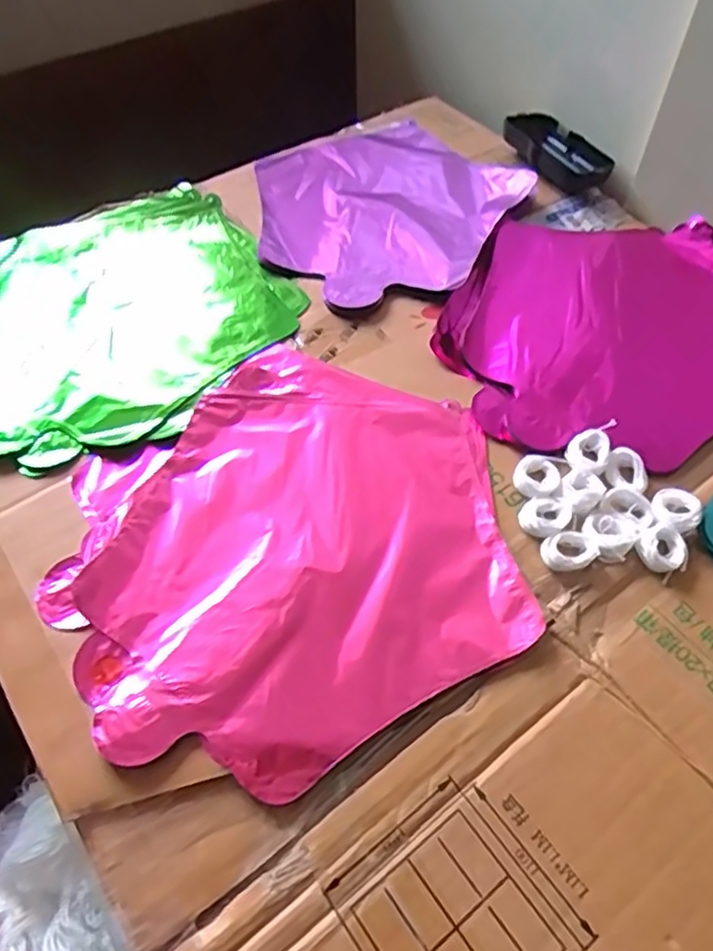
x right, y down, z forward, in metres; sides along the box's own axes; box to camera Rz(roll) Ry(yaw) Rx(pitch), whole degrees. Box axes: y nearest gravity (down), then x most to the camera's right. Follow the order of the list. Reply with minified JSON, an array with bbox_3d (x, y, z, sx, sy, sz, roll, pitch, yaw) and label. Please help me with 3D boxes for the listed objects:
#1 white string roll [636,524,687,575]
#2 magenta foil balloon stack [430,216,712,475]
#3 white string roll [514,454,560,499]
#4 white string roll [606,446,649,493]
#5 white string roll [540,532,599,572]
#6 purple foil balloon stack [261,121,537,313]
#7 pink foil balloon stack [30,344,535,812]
[{"bbox_3d":[0.167,0.040,0.357,0.025,0.005,0.024,0,56,0],"label":"white string roll"},{"bbox_3d":[0.181,-0.111,0.474,0.262,0.023,0.224,-31,61,-19],"label":"magenta foil balloon stack"},{"bbox_3d":[0.107,0.001,0.388,0.028,0.007,0.026,0,56,0],"label":"white string roll"},{"bbox_3d":[0.161,-0.003,0.389,0.024,0.010,0.024,10,57,7],"label":"white string roll"},{"bbox_3d":[0.119,0.042,0.367,0.030,0.009,0.022,-22,59,-14],"label":"white string roll"},{"bbox_3d":[0.020,-0.227,0.562,0.229,0.031,0.241,-34,59,-24],"label":"purple foil balloon stack"},{"bbox_3d":[-0.040,0.033,0.378,0.254,0.011,0.244,-27,60,-17],"label":"pink foil balloon stack"}]

